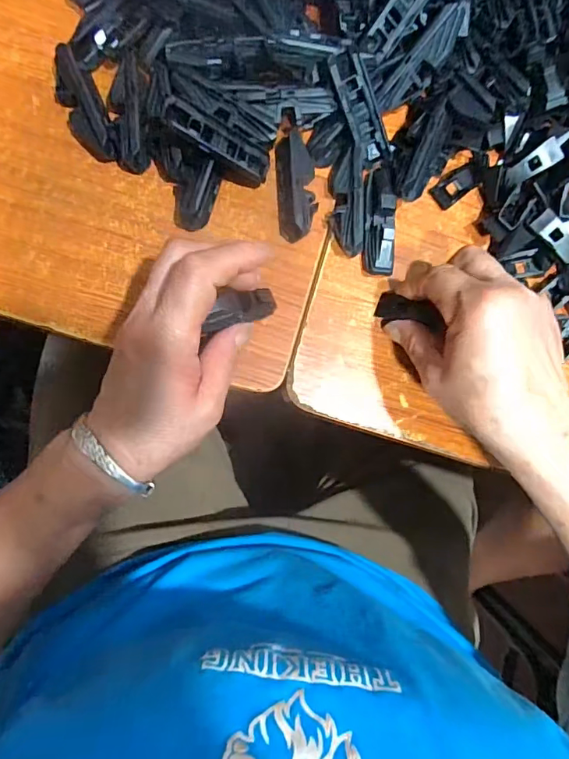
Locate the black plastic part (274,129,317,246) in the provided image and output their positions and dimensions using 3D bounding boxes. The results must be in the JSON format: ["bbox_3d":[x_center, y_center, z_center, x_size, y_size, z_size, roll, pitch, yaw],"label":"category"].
[{"bbox_3d":[0.009,-0.131,0.323,0.025,0.020,0.069,-3,86,-9],"label":"black plastic part"}]

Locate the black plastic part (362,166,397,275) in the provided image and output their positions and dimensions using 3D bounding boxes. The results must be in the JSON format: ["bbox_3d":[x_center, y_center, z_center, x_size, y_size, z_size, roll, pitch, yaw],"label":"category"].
[{"bbox_3d":[0.067,-0.110,0.328,0.021,0.021,0.073,2,85,-9],"label":"black plastic part"}]

